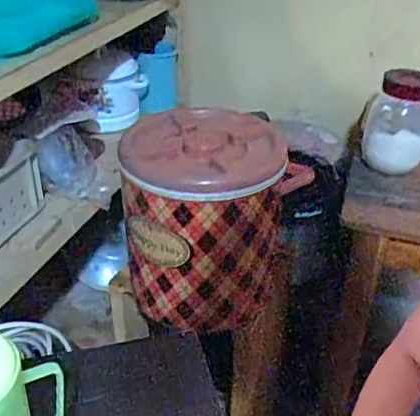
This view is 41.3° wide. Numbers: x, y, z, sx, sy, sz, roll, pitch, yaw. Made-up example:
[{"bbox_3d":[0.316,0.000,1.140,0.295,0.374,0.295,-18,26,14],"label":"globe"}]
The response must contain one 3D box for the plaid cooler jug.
[{"bbox_3d":[-0.010,0.012,0.976,0.268,0.280,0.269,-4,35,-11],"label":"plaid cooler jug"}]

